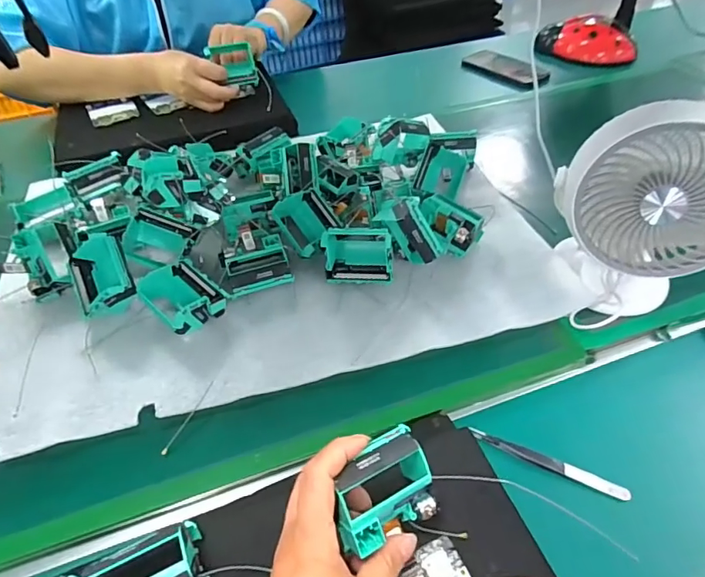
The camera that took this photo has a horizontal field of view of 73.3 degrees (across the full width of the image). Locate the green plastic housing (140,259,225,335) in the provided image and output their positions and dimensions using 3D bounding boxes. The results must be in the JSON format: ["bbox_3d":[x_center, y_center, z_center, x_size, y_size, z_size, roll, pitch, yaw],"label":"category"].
[{"bbox_3d":[-0.170,0.011,0.478,0.062,0.038,0.073,-37,54,-28],"label":"green plastic housing"}]

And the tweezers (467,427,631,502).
[{"bbox_3d":[0.159,0.143,0.390,0.126,0.011,0.011,17,50,18],"label":"tweezers"}]

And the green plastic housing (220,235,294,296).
[{"bbox_3d":[-0.102,-0.019,0.500,0.070,0.031,0.052,-16,48,-12],"label":"green plastic housing"}]

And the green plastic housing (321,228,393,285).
[{"bbox_3d":[0.008,-0.040,0.498,0.074,0.059,0.048,2,46,7],"label":"green plastic housing"}]

